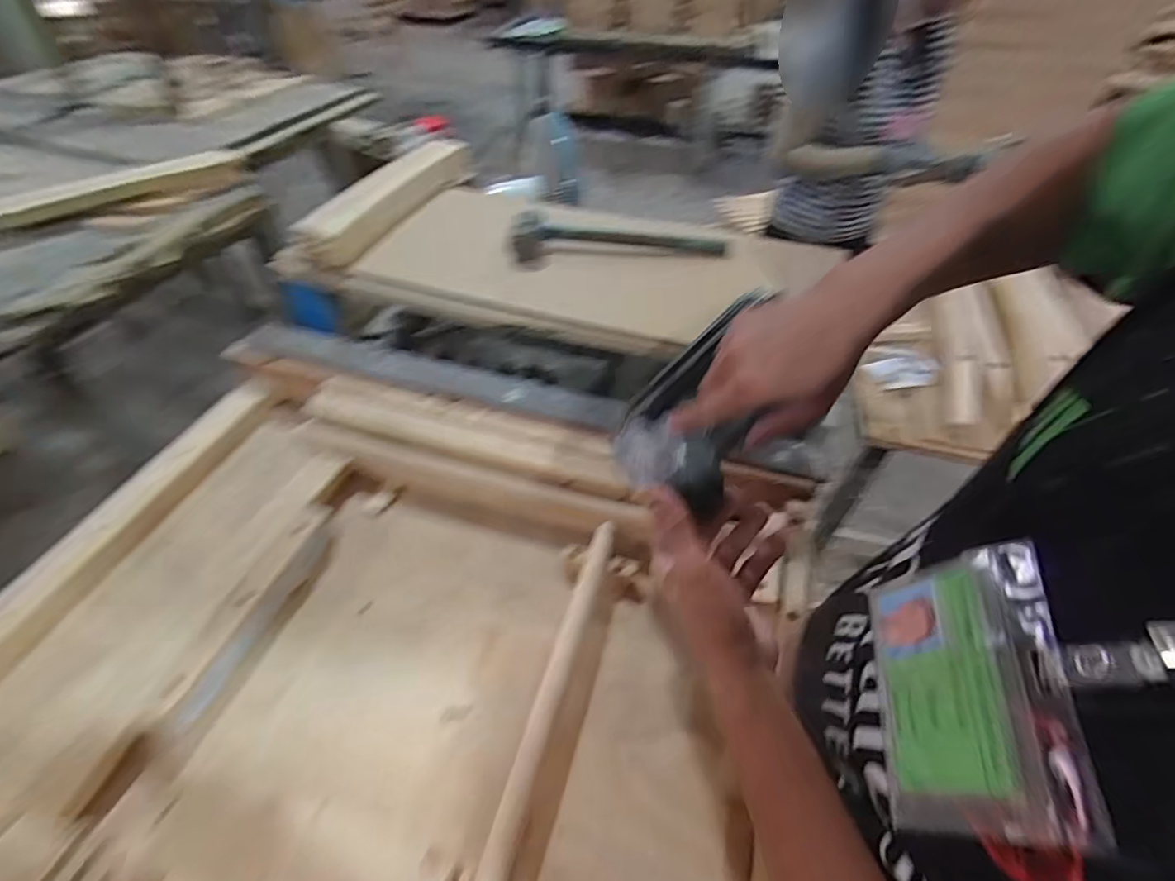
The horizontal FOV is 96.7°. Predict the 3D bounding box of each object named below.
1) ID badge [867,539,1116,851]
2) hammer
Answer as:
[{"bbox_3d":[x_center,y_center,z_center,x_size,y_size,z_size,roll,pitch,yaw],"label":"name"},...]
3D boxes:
[{"bbox_3d":[0.149,0.099,0.212,0.004,0.086,0.100,19,55,-8],"label":"ID badge"},{"bbox_3d":[0.047,-0.310,0.789,0.327,0.043,0.084,-4,48,-5],"label":"hammer"}]

